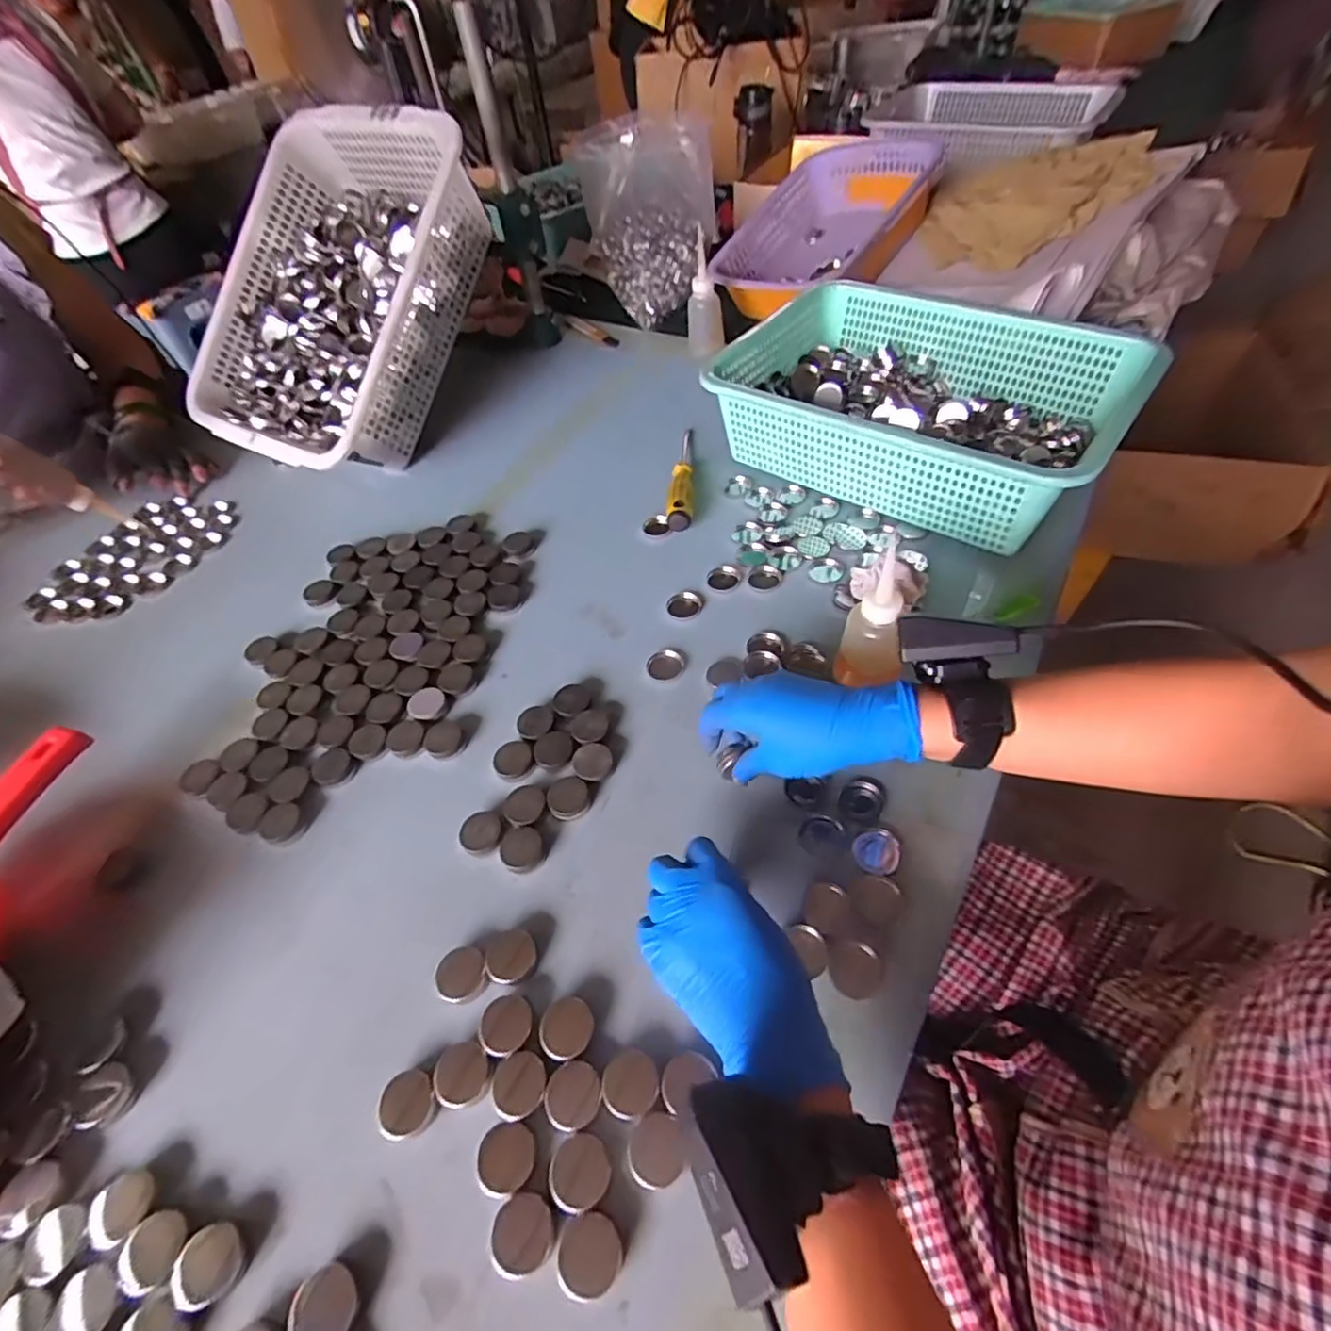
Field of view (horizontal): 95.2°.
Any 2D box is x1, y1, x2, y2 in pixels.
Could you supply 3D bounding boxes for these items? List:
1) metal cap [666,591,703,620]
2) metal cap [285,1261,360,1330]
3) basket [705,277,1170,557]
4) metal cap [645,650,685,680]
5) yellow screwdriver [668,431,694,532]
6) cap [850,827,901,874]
[{"bbox_3d":[0.019,-0.059,0.603,0.035,0.012,0.032,-2,53,3],"label":"metal cap"},{"bbox_3d":[-0.178,0.334,0.315,0.034,0.009,0.034,-2,53,3],"label":"metal cap"},{"bbox_3d":[0.269,-0.290,0.678,0.404,0.118,0.296,31,61,25],"label":"basket"},{"bbox_3d":[0.000,-0.001,0.559,0.034,0.005,0.028,-25,55,-14],"label":"metal cap"},{"bbox_3d":[0.018,-0.220,0.710,0.028,0.025,0.163,-1,53,4],"label":"yellow screwdriver"},{"bbox_3d":[0.153,0.133,0.439,0.031,0.009,0.032,-2,53,3],"label":"cap"}]

